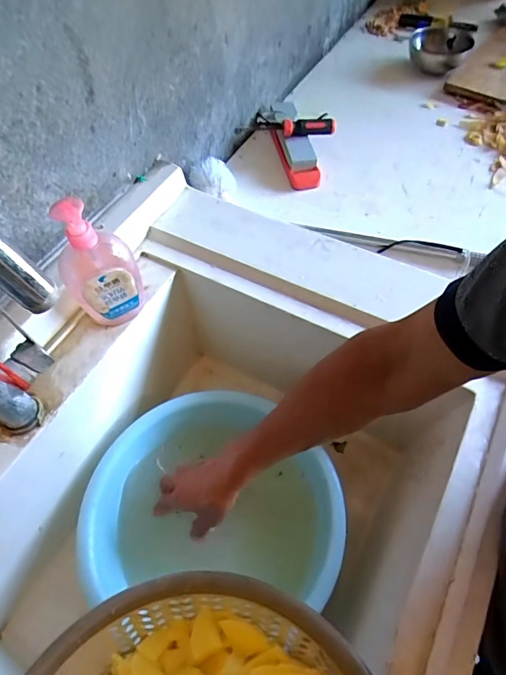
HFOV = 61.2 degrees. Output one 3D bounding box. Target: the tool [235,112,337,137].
[{"bbox_3d":[0.066,-0.415,0.841,0.191,0.026,0.037,1,58,4],"label":"tool"}]

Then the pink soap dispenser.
[{"bbox_3d":[-0.195,-0.092,0.533,0.090,0.174,0.056,-38,63,-19],"label":"pink soap dispenser"}]

